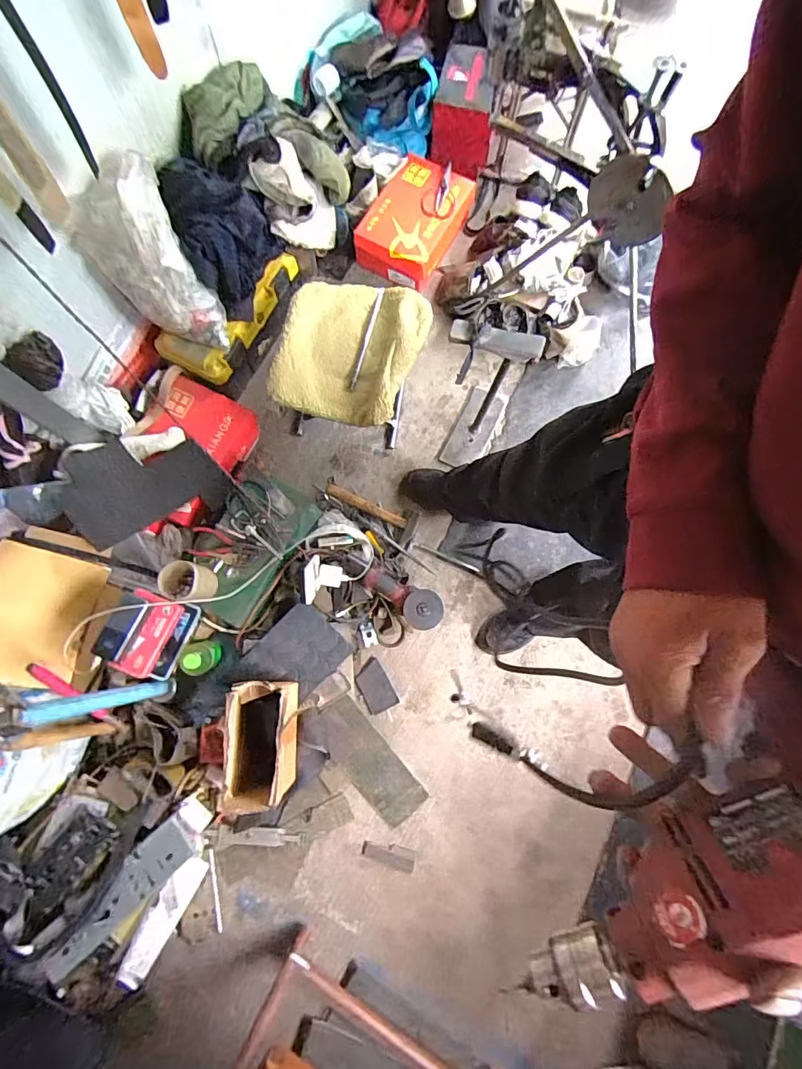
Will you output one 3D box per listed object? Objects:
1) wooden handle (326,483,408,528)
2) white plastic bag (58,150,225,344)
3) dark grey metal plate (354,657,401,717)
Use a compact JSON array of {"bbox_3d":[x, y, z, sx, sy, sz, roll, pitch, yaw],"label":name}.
[{"bbox_3d":[-0.087,-0.073,1.215,0.216,0.023,0.032,25,78,6],"label":"wooden handle"},{"bbox_3d":[-0.483,-0.537,0.976,0.187,0.361,0.081,-40,70,-3],"label":"white plastic bag"},{"bbox_3d":[-0.062,0.357,1.130,0.071,0.011,0.115,-28,78,-6],"label":"dark grey metal plate"}]

